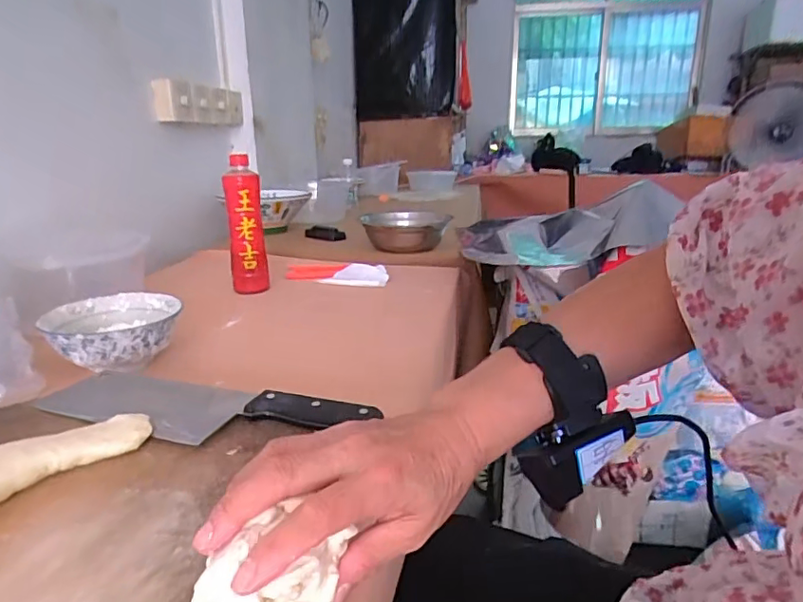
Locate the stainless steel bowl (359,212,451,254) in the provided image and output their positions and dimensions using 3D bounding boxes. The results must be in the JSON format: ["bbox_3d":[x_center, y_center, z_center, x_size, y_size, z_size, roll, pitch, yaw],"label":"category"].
[{"bbox_3d":[0.011,-0.146,1.188,0.187,0.084,0.195,-1,17,0],"label":"stainless steel bowl"}]

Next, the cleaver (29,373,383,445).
[{"bbox_3d":[-0.162,0.087,0.431,0.273,0.017,0.074,4,17,16],"label":"cleaver"}]

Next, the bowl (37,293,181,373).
[{"bbox_3d":[-0.336,0.039,0.633,0.142,0.054,0.144,-6,17,-15],"label":"bowl"}]

